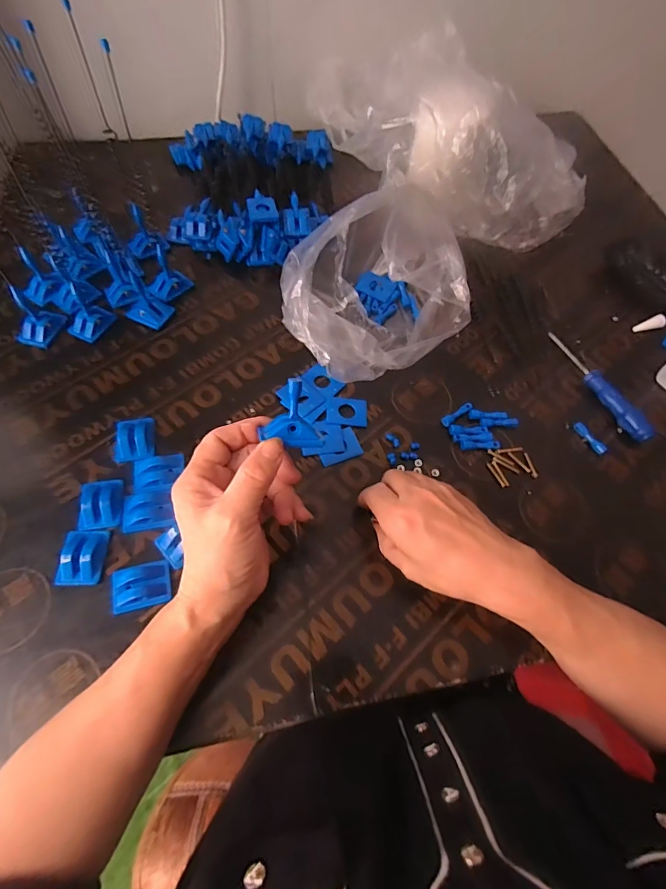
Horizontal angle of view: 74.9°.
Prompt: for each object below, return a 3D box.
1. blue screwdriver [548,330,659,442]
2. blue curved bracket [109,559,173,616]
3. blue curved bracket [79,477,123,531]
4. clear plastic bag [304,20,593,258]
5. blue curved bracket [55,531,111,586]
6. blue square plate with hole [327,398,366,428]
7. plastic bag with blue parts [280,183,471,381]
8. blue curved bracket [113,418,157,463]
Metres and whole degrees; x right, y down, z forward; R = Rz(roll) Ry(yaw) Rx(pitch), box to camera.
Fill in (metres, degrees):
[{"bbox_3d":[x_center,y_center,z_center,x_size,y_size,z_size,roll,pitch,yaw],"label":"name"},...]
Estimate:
[{"bbox_3d":[0.282,-0.067,0.463,0.016,0.020,0.150,-20,65,-13],"label":"blue screwdriver"},{"bbox_3d":[-0.157,0.116,0.355,0.046,0.008,0.035,-13,63,-9],"label":"blue curved bracket"},{"bbox_3d":[-0.205,0.051,0.383,0.034,0.012,0.044,-9,63,-7],"label":"blue curved bracket"},{"bbox_3d":[0.133,-0.426,0.588,0.192,0.119,0.397,-32,68,-18],"label":"clear plastic bag"},{"bbox_3d":[-0.208,0.093,0.360,0.034,0.008,0.044,0,62,-2],"label":"blue curved bracket"},{"bbox_3d":[0.014,-0.034,0.442,0.041,0.004,0.033,3,62,-1],"label":"blue square plate with hole"},{"bbox_3d":[0.040,-0.164,0.459,0.217,0.100,0.168,-31,67,-17],"label":"plastic bag with blue parts"},{"bbox_3d":[-0.191,-0.007,0.415,0.037,0.016,0.046,-8,63,-7],"label":"blue curved bracket"}]

